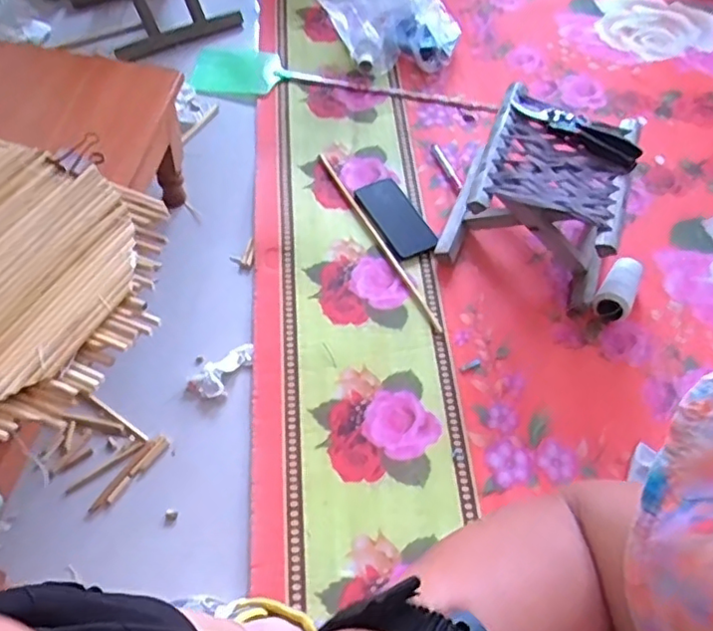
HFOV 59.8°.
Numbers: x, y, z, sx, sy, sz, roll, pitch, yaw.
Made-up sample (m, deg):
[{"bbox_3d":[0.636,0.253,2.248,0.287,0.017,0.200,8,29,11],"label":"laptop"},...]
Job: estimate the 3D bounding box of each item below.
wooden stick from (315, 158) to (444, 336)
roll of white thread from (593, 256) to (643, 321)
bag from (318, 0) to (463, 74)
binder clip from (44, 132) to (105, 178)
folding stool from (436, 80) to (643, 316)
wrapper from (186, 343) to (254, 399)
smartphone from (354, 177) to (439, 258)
[{"bbox_3d":[0.034,-0.133,1.018,0.015,0.009,0.390,-25,64,-17],"label":"wooden stick"},{"bbox_3d":[0.413,-0.039,0.977,0.058,0.041,0.114,32,62,14],"label":"roll of white thread"},{"bbox_3d":[0.043,-0.583,1.196,0.315,0.184,0.144,14,59,3],"label":"bag"},{"bbox_3d":[-0.327,-0.180,0.740,0.047,0.034,0.064,41,62,20],"label":"binder clip"},{"bbox_3d":[0.297,-0.186,0.982,0.256,0.173,0.245,23,60,9],"label":"folding stool"},{"bbox_3d":[-0.185,0.078,0.873,0.049,0.014,0.103,41,66,19],"label":"wrapper"},{"bbox_3d":[0.065,-0.167,1.040,0.085,0.013,0.157,-30,66,-19],"label":"smartphone"}]

